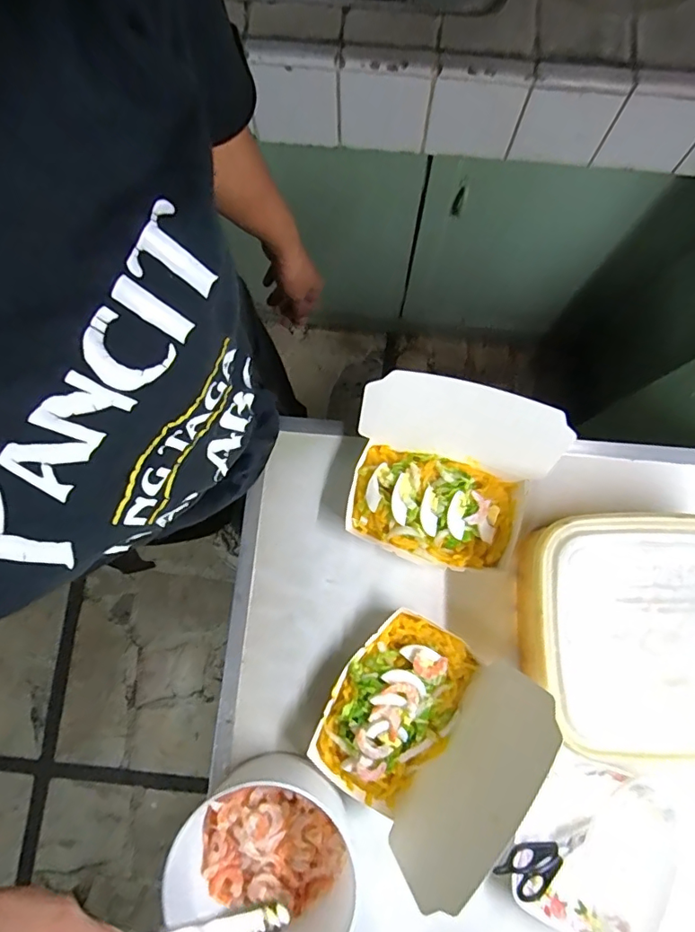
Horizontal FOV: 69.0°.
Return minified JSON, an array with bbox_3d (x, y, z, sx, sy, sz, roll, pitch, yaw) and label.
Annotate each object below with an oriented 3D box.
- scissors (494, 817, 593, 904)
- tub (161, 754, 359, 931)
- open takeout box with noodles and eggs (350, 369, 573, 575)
[{"bbox_3d":[0.193,0.383,0.487,0.106,0.013,0.051,-14,78,-15],"label":"scissors"},{"bbox_3d":[-0.075,0.374,0.467,0.150,0.095,0.151,0,78,2],"label":"tub"},{"bbox_3d":[0.096,0.016,0.513,0.187,0.142,0.154,17,79,5],"label":"open takeout box with noodles and eggs"}]

